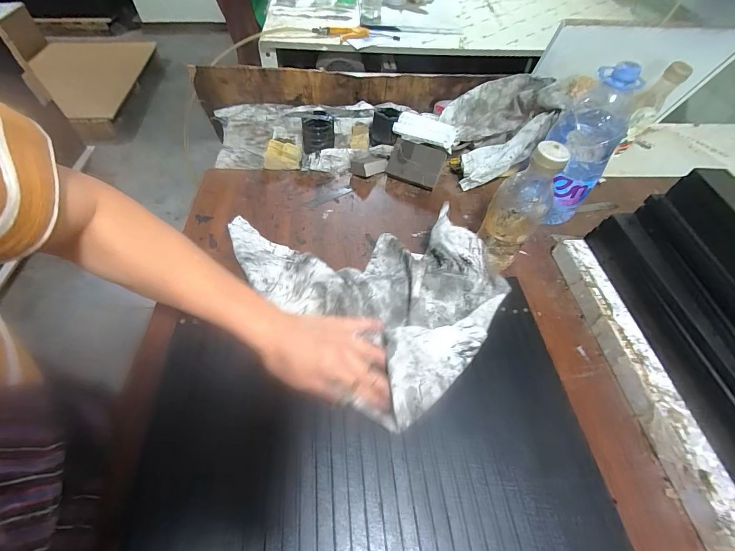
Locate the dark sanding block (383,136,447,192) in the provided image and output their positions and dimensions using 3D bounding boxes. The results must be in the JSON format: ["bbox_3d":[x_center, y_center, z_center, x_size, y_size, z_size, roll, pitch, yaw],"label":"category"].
[{"bbox_3d":[0.088,-0.209,0.645,0.099,0.073,0.017,24,16,14],"label":"dark sanding block"}]

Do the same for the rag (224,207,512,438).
[{"bbox_3d":[-0.009,-0.015,0.493,0.256,0.088,0.394,-34,63,-24],"label":"rag"}]

